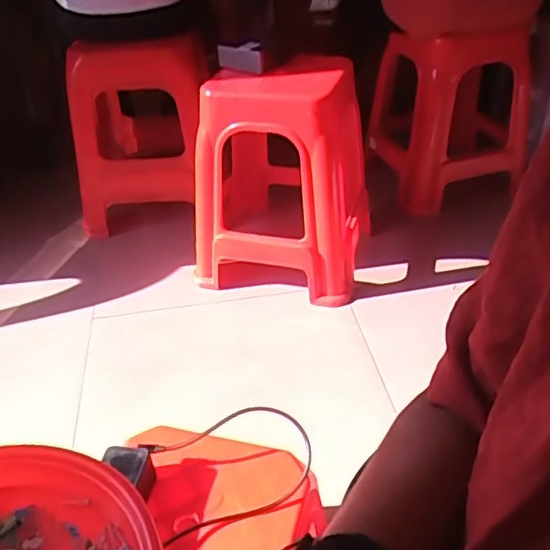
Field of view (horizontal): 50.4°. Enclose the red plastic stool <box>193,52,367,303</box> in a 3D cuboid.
[{"bbox_3d":[0.014,-0.241,1.389,0.389,0.497,0.389,5,37,11],"label":"red plastic stool"}]

